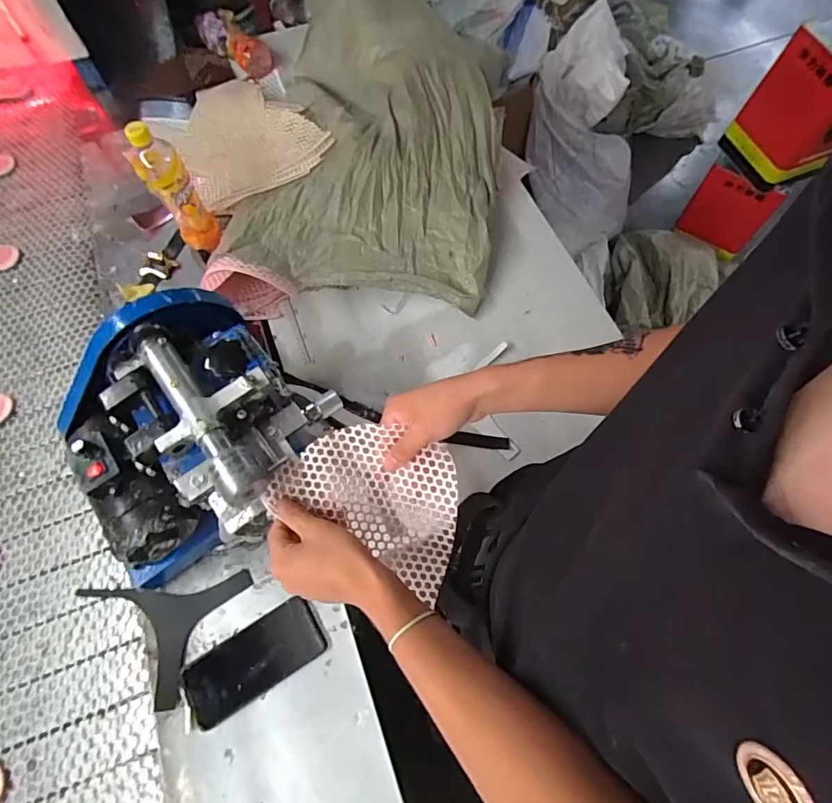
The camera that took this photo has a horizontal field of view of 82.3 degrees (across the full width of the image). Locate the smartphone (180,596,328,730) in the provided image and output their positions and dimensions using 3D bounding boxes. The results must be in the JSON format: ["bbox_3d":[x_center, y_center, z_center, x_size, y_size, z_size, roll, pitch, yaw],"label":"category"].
[{"bbox_3d":[-0.198,0.317,0.585,0.165,0.007,0.073,-28,70,-18],"label":"smartphone"}]

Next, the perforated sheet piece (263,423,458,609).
[{"bbox_3d":[-0.033,0.091,0.479,0.192,0.019,0.128,32,85,-4],"label":"perforated sheet piece"}]

